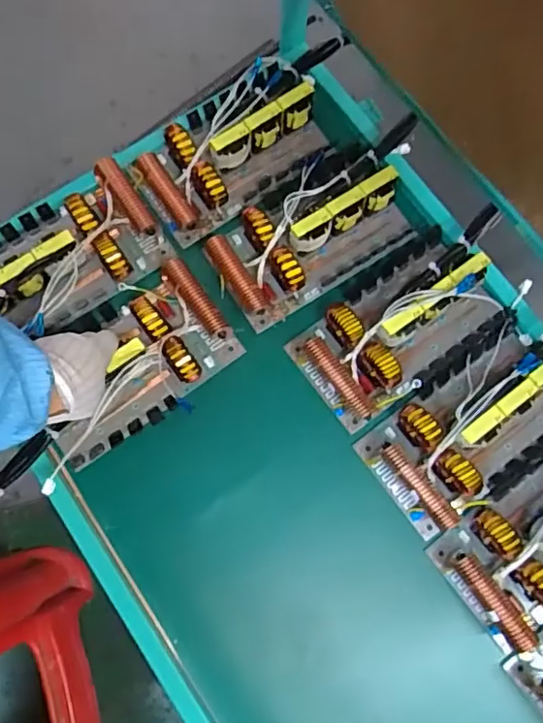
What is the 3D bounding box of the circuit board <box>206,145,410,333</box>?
[{"bbox_3d":[0.047,-0.153,0.649,0.239,0.055,0.141,-34,79,-8],"label":"circuit board"}]

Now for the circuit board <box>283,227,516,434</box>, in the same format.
[{"bbox_3d":[0.143,-0.040,0.617,0.223,0.063,0.146,-35,79,-9],"label":"circuit board"}]

